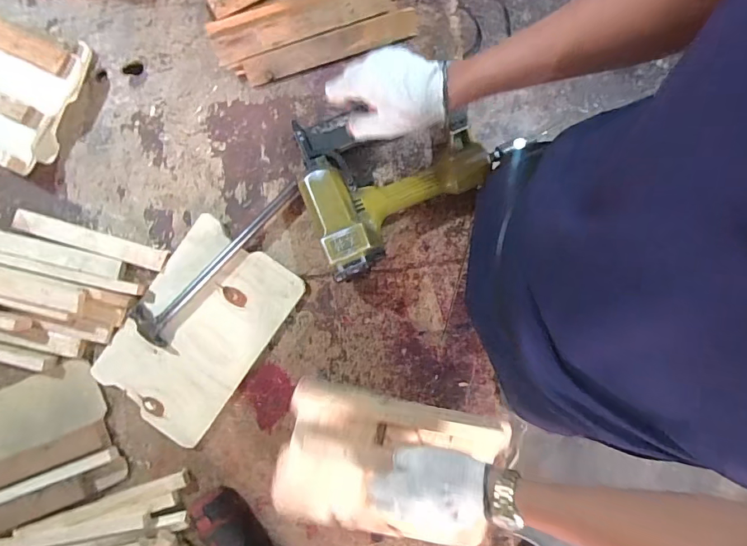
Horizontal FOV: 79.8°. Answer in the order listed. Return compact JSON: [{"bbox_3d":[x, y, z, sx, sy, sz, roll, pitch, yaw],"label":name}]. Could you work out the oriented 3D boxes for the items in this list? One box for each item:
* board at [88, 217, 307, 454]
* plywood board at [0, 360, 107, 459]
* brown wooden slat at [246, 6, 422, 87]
[{"bbox_3d":[-0.247,0.078,0.632,0.180,0.012,0.274,35,87,-1],"label":"board"},{"bbox_3d":[-0.522,0.212,0.635,0.279,0.011,0.091,-22,86,1],"label":"plywood board"},{"bbox_3d":[-0.061,-0.327,0.644,0.255,0.009,0.040,-17,122,1],"label":"brown wooden slat"}]

